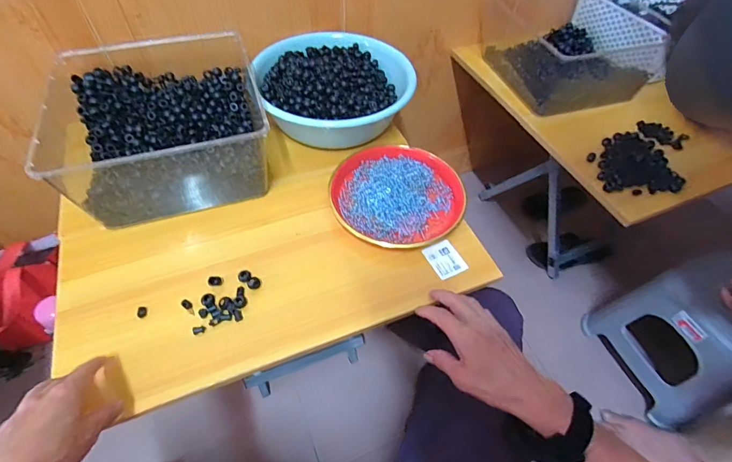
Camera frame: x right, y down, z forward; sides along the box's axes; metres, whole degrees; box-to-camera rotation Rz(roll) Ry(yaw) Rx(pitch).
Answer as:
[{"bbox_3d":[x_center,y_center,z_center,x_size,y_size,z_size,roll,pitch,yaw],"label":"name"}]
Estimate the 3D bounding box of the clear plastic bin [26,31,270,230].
[{"bbox_3d":[-0.315,-0.175,0.634,0.294,0.124,0.305,-9,54,-9],"label":"clear plastic bin"}]

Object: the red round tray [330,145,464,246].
[{"bbox_3d":[0.053,-0.063,0.653,0.221,0.031,0.206,21,56,13],"label":"red round tray"}]

